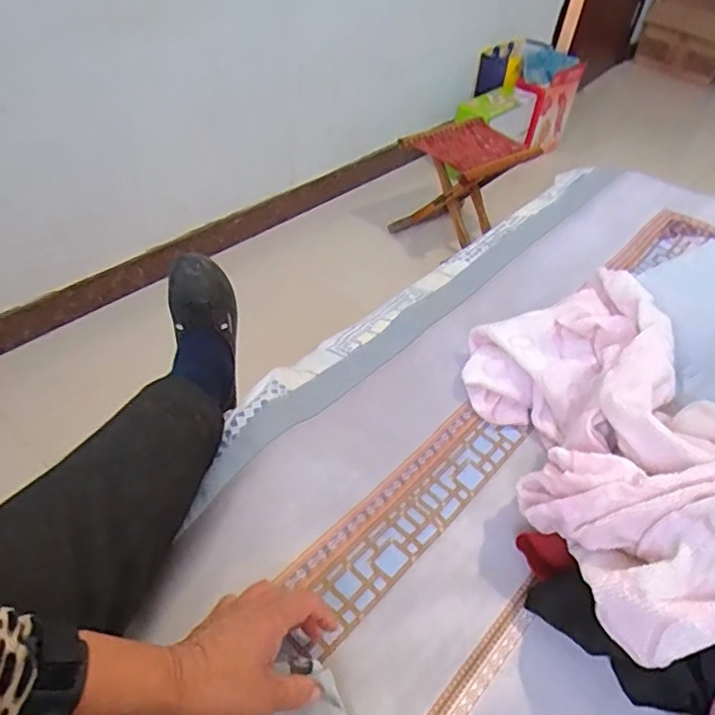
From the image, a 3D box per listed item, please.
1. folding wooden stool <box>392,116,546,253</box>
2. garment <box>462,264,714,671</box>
[{"bbox_3d":[0.318,-0.514,1.818,0.348,0.285,0.254,-25,52,-30],"label":"folding wooden stool"},{"bbox_3d":[0.270,0.076,0.576,0.227,0.167,0.497,-4,26,-12],"label":"garment"}]

